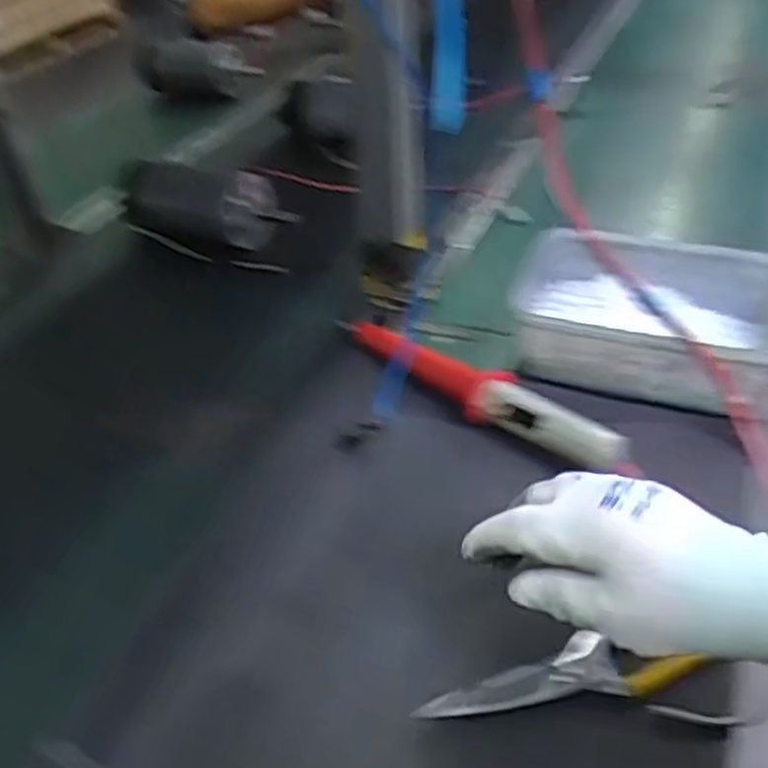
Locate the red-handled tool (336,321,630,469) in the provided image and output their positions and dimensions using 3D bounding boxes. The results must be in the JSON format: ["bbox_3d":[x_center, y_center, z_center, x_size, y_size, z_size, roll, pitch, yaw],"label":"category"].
[{"bbox_3d":[0.061,0.001,0.608,0.033,0.038,0.267,-32,45,-31],"label":"red-handled tool"}]

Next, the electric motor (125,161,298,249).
[{"bbox_3d":[-0.204,-0.203,0.878,0.204,0.078,0.069,9,39,17],"label":"electric motor"}]

